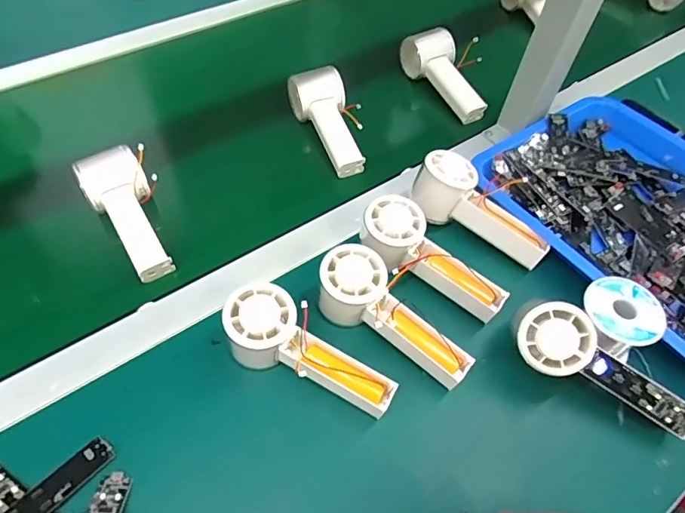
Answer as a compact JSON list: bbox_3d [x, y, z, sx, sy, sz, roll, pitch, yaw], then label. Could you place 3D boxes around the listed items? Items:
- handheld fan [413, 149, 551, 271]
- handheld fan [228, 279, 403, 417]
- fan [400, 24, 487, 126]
[{"bbox_3d":[0.138,-0.043,0.487,0.146,0.058,0.051,41,61,8],"label":"handheld fan"},{"bbox_3d":[-0.025,0.078,0.390,0.148,0.055,0.061,19,56,9],"label":"handheld fan"},{"bbox_3d":[0.132,-0.249,0.635,0.059,0.044,0.161,-14,57,-14],"label":"fan"}]

